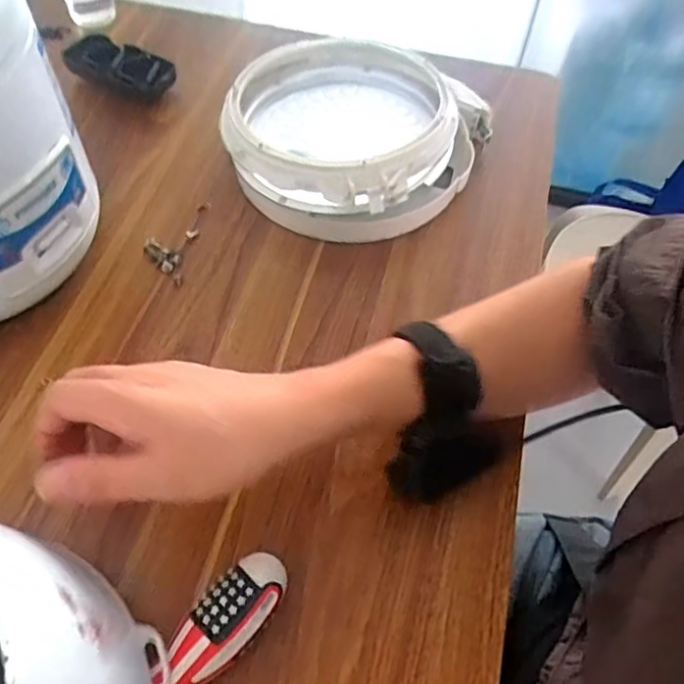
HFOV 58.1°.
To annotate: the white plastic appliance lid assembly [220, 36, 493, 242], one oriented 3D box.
[{"bbox_3d":[0.008,-0.185,0.545,0.204,0.058,0.216,1,57,-1],"label":"white plastic appliance lid assembly"}]

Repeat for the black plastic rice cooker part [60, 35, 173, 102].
[{"bbox_3d":[-0.219,-0.277,0.614,0.108,0.037,0.058,22,59,12],"label":"black plastic rice cooker part"}]

